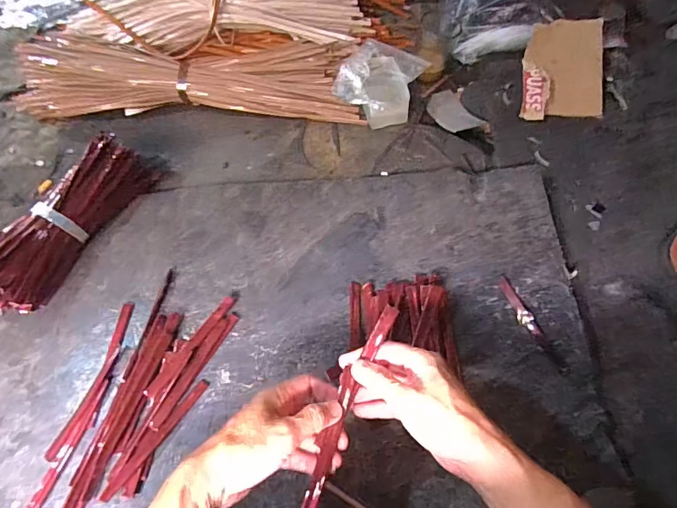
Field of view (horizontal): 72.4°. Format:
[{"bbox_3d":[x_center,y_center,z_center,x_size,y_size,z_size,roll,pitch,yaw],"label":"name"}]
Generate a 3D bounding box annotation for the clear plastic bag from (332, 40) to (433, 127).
[{"bbox_3d":[0.064,-0.269,0.726,0.131,0.054,0.121,29,69,16],"label":"clear plastic bag"}]

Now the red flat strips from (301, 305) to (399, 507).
[{"bbox_3d":[0.005,0.140,0.417,0.024,0.016,0.204,22,76,11],"label":"red flat strips"}]

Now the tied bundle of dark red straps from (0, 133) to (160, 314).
[{"bbox_3d":[-0.356,-0.042,0.608,0.072,0.067,0.258,29,69,16],"label":"tied bundle of dark red straps"}]

